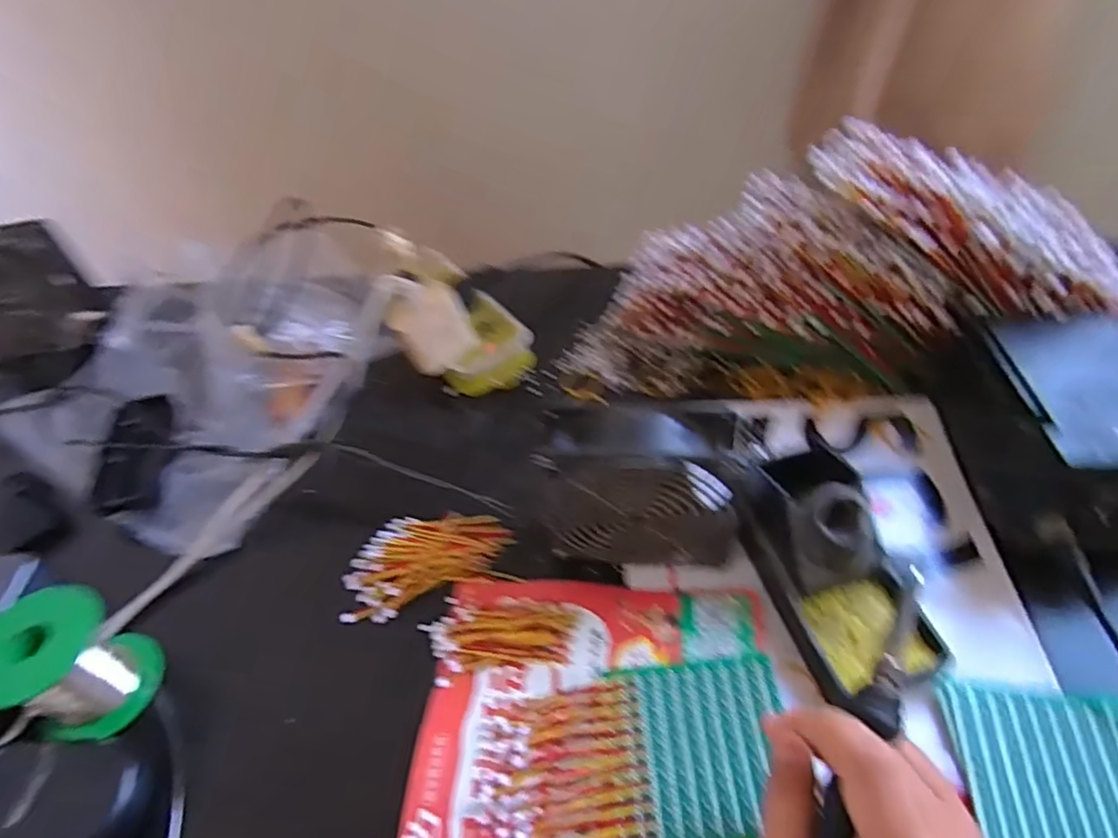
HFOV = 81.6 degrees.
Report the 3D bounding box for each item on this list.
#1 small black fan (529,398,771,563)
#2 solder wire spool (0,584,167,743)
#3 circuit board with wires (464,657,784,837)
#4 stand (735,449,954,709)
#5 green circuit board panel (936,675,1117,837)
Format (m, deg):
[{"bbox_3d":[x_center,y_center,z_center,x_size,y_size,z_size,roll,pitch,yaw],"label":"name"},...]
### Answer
[{"bbox_3d":[0.059,0.044,0.413,0.126,0.114,0.056,3,49,9],"label":"small black fan"},{"bbox_3d":[-0.293,0.148,0.388,0.068,0.075,0.069,-3,48,3],"label":"solder wire spool"},{"bbox_3d":[0.039,0.186,0.360,0.174,0.011,0.090,-7,48,-1],"label":"circuit board with wires"},{"bbox_3d":[0.169,0.084,0.393,0.073,0.080,0.143,-16,49,-8],"label":"stand"},{"bbox_3d":[0.267,0.192,0.338,0.101,0.006,0.097,4,51,6],"label":"green circuit board panel"}]

